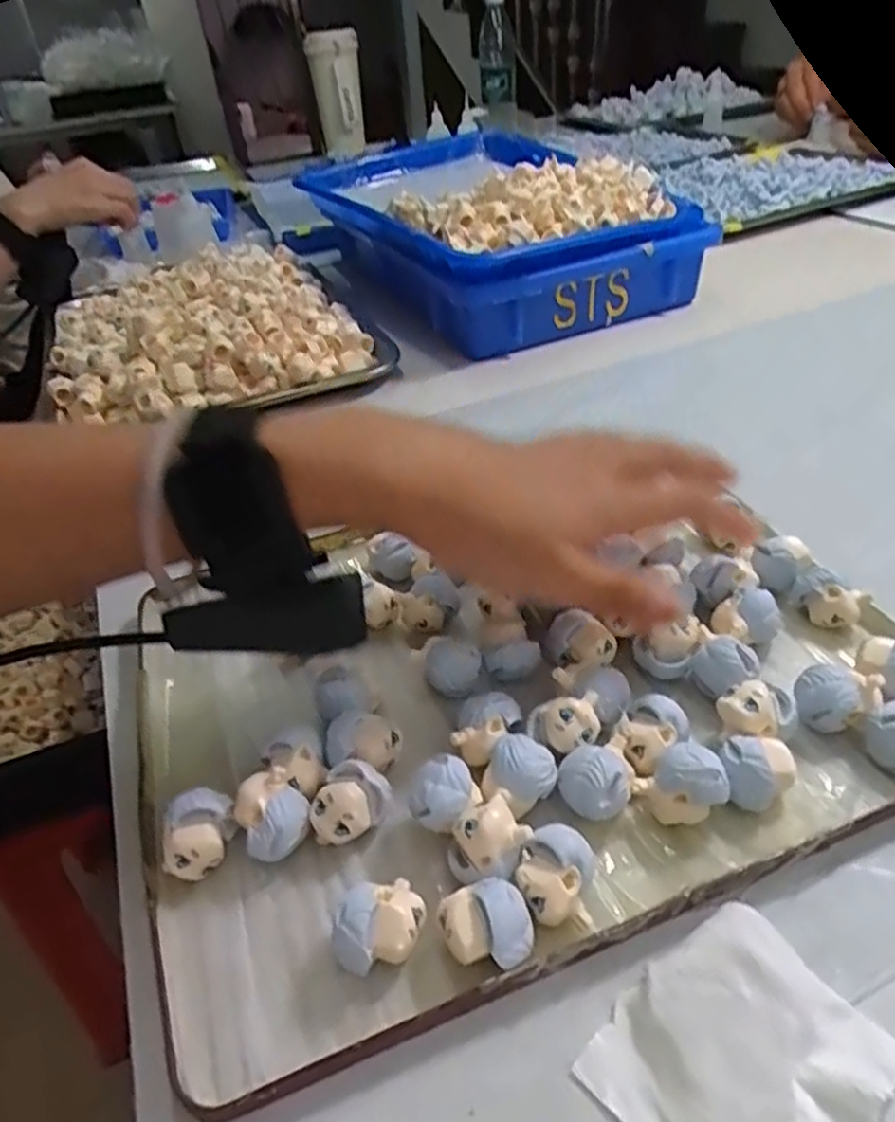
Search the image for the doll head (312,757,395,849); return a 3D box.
[{"bbox_3d":[-0.033,0.085,0.250,0.020,0.022,0.027,21,46,30],"label":"doll head"}]

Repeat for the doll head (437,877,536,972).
[{"bbox_3d":[0.011,0.106,0.210,0.026,0.018,0.020,-2,38,5],"label":"doll head"}]

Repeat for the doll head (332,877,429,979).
[{"bbox_3d":[-0.020,0.110,0.216,0.027,0.024,0.019,-18,40,-15],"label":"doll head"}]

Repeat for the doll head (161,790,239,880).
[{"bbox_3d":[-0.083,0.094,0.245,0.018,0.024,0.024,-2,38,5],"label":"doll head"}]

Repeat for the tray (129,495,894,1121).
[{"bbox_3d":[0.025,0.046,0.289,0.288,0.028,0.204,-17,39,-13],"label":"tray"}]

